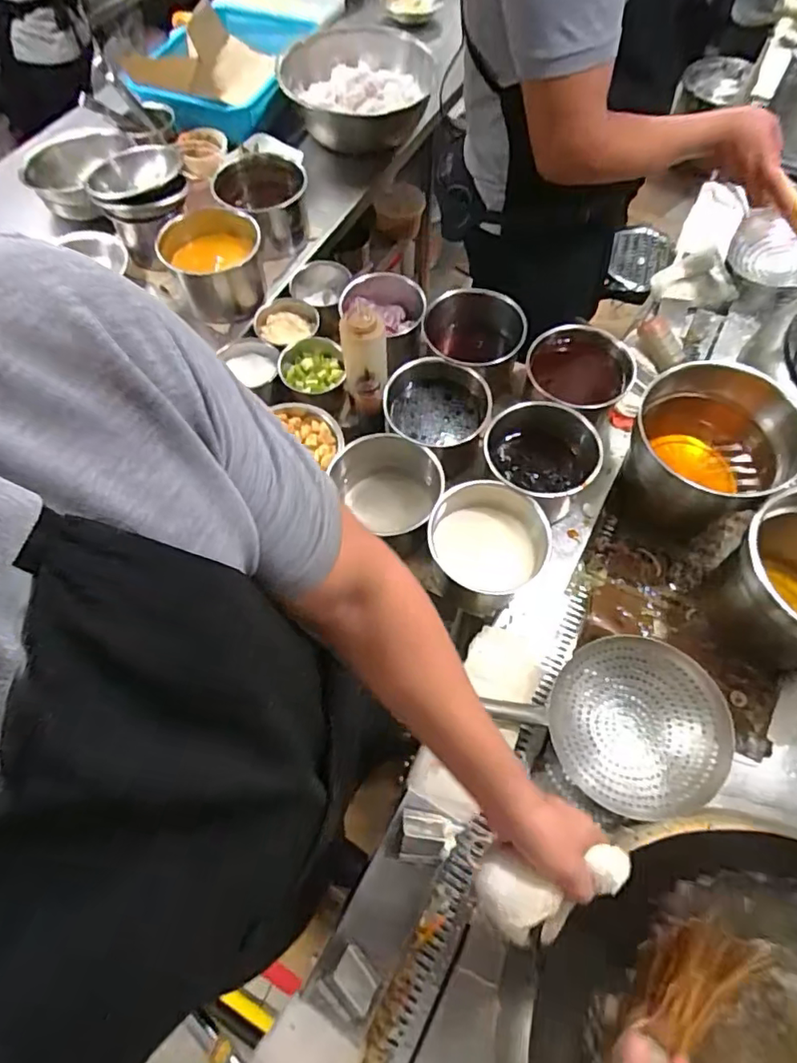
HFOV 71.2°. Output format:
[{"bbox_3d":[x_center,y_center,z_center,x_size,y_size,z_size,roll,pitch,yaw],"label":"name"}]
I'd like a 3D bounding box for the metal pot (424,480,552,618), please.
[{"bbox_3d":[0.127,0.027,0.831,0.160,0.120,0.174,0,63,0],"label":"metal pot"}]

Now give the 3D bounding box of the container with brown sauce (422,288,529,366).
[{"bbox_3d":[0.132,-0.333,0.992,0.175,0.107,0.164,0,63,0],"label":"container with brown sauce"}]

